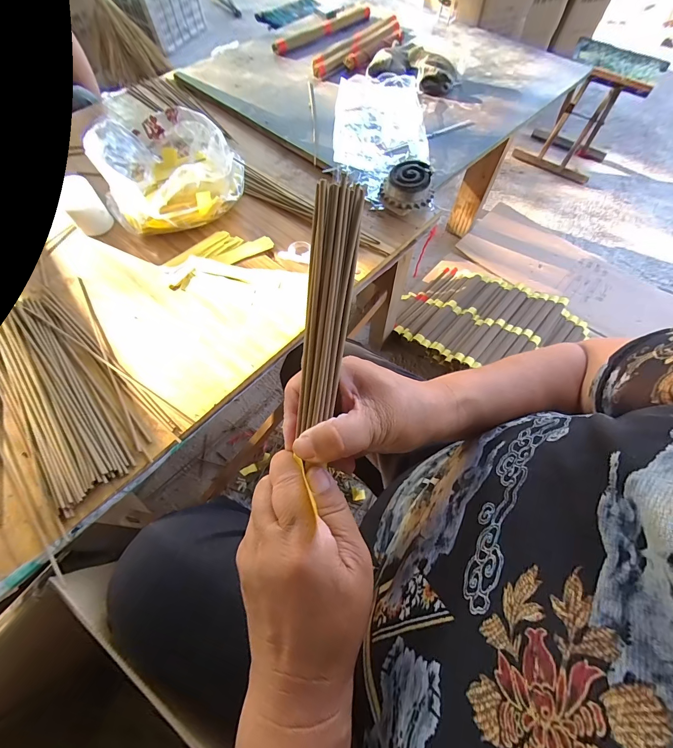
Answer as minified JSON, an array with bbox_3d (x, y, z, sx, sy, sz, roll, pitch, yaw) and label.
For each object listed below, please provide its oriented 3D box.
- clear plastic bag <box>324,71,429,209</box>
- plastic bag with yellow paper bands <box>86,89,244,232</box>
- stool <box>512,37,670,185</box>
[{"bbox_3d":[0.084,-0.466,0.619,0.180,0.041,0.396,5,64,2],"label":"clear plastic bag"},{"bbox_3d":[-0.281,-0.345,0.536,0.226,0.081,0.233,-32,68,-15],"label":"plastic bag with yellow paper bands"},{"bbox_3d":[0.926,-0.976,1.186,0.292,0.307,0.247,38,70,16],"label":"stool"}]

